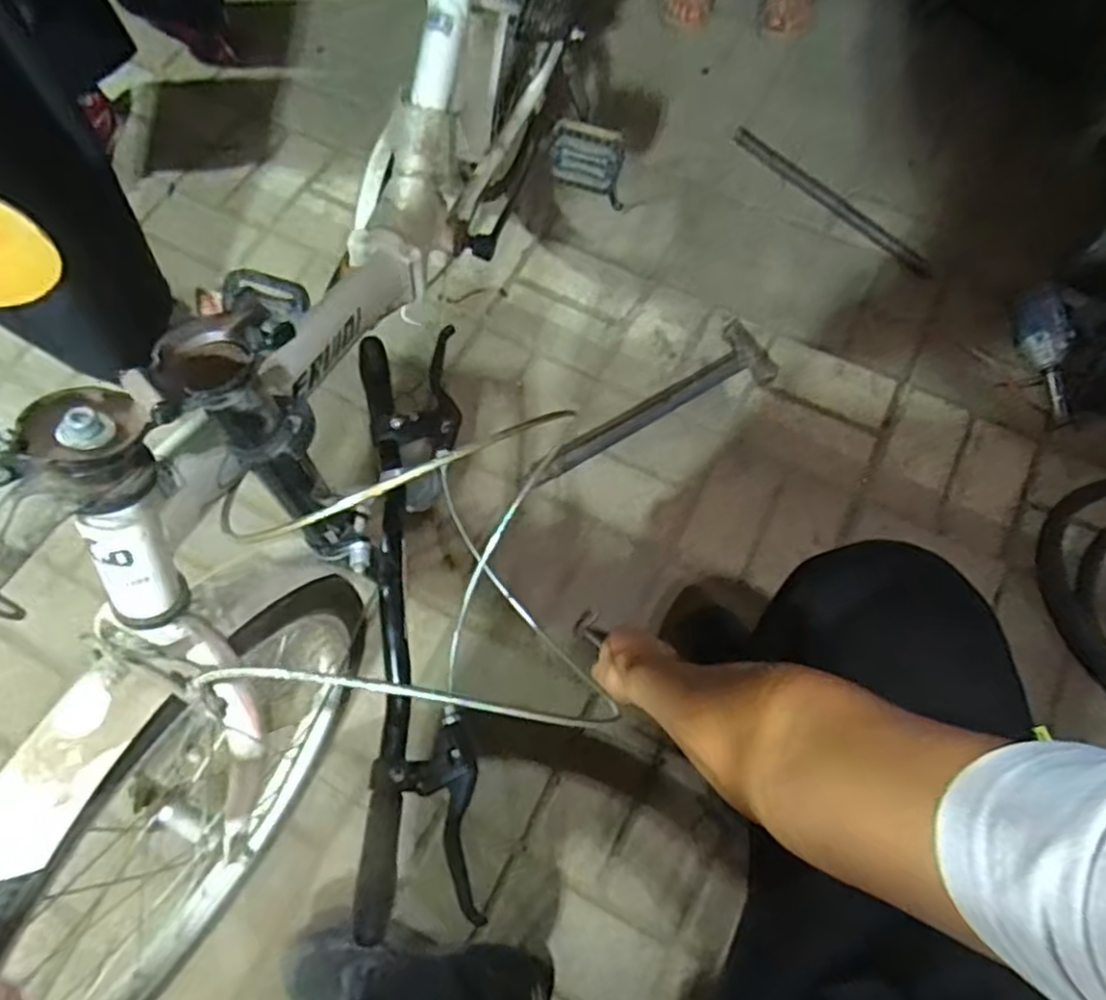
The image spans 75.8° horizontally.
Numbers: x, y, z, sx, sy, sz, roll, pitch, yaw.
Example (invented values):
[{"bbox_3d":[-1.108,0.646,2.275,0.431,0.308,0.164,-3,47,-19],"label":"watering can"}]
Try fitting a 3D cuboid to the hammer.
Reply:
[{"bbox_3d":[0.128,-0.141,0.992,0.394,0.036,0.098,-25,72,-9],"label":"hammer"}]

